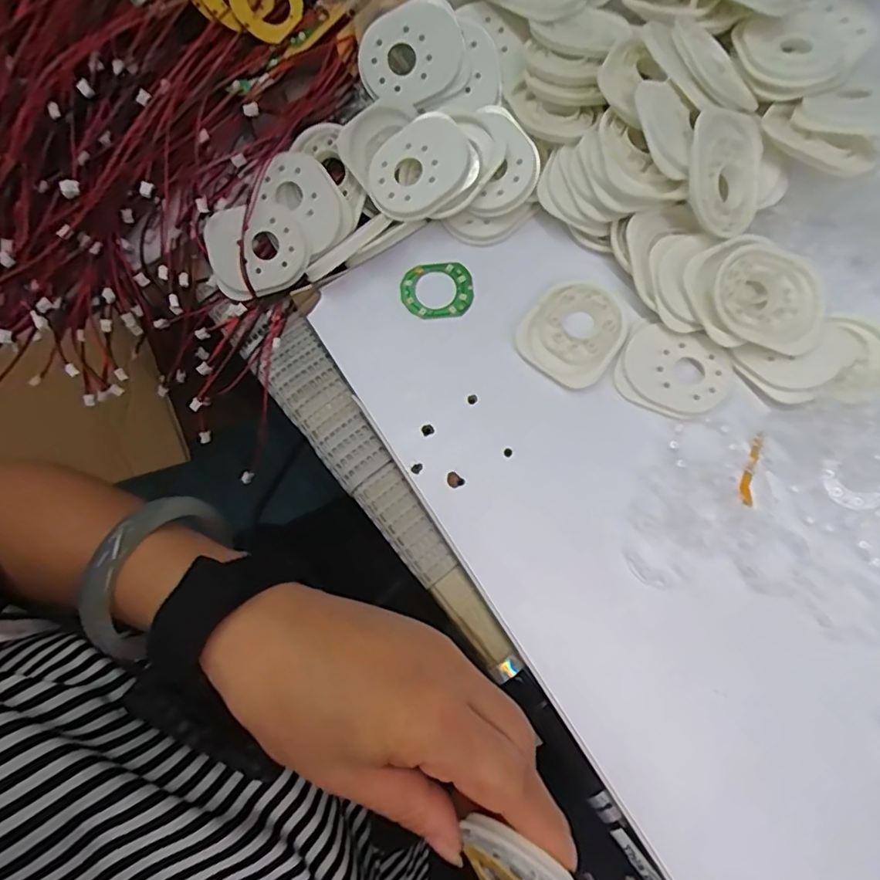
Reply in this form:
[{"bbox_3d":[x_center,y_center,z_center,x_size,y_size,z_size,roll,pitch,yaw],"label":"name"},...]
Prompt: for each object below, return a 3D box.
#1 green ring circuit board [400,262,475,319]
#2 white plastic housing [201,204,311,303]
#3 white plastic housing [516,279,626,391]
[{"bbox_3d":[-0.001,-0.081,0.314,0.039,0.004,0.030,-11,78,-1],"label":"green ring circuit board"},{"bbox_3d":[-0.104,-0.107,0.325,0.058,0.011,0.050,-21,100,5],"label":"white plastic housing"},{"bbox_3d":[0.071,-0.057,0.305,0.048,0.004,0.055,40,82,9],"label":"white plastic housing"}]

